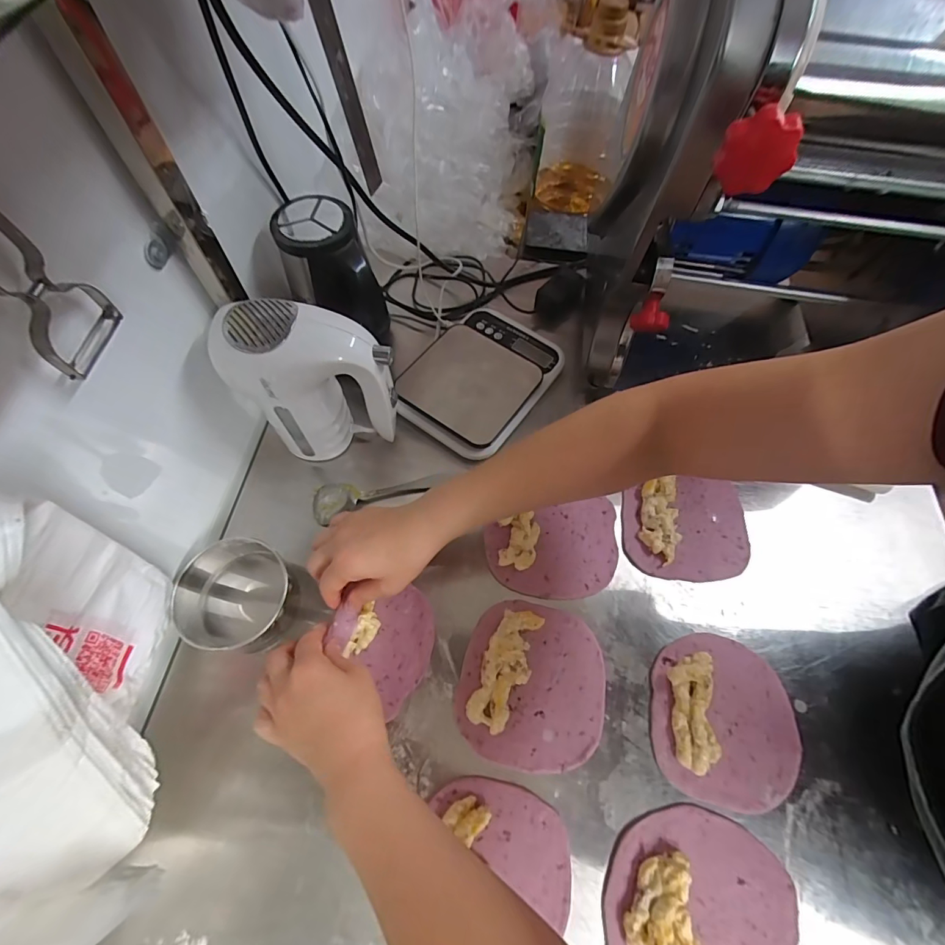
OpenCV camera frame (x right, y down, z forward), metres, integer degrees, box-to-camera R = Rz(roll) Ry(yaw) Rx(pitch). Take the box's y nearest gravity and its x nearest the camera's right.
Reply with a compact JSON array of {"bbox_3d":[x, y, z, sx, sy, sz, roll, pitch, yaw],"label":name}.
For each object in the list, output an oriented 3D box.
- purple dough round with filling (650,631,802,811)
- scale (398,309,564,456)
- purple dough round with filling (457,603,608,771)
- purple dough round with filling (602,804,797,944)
[{"bbox_3d":[0.232,0.220,0.391,0.128,0.023,0.133,1,64,-3],"label":"purple dough round with filling"},{"bbox_3d":[0.014,-0.122,0.531,0.145,0.028,0.201,31,66,11],"label":"scale"},{"bbox_3d":[0.058,0.193,0.399,0.131,0.021,0.136,1,64,-3],"label":"purple dough round with filling"},{"bbox_3d":[0.180,0.346,0.330,0.145,0.018,0.138,1,64,-3],"label":"purple dough round with filling"}]

